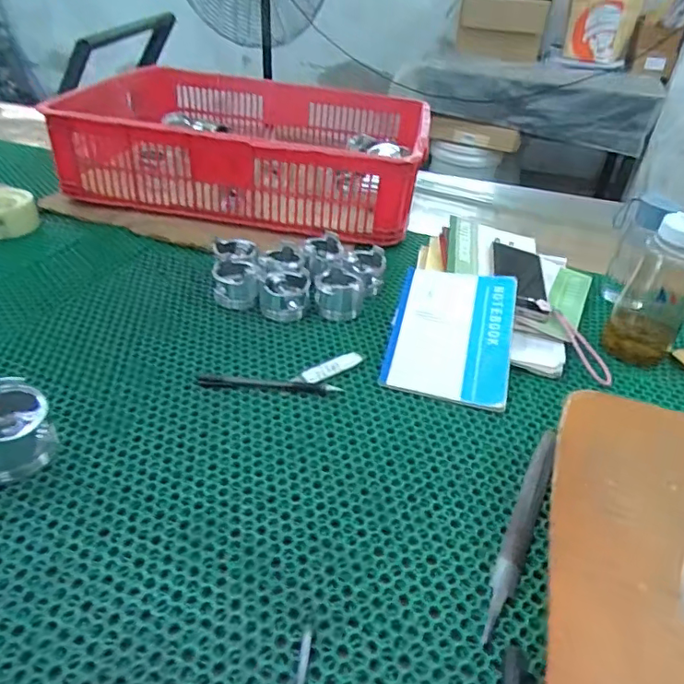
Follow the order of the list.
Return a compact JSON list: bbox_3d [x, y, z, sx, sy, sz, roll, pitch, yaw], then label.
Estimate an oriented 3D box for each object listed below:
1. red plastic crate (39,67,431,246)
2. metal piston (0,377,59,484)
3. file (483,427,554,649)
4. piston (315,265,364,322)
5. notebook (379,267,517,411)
[{"bbox_3d":[-0.153,-0.362,1.015,0.583,0.160,0.475,9,35,7],"label":"red plastic crate"},{"bbox_3d":[-0.288,0.081,0.464,0.068,0.066,0.068,3,35,-2],"label":"metal piston"},{"bbox_3d":[0.160,0.152,0.468,0.020,0.008,0.234,20,38,21],"label":"file"},{"bbox_3d":[-0.004,-0.063,0.713,0.062,0.048,0.063,9,35,7],"label":"piston"},{"bbox_3d":[0.133,-0.014,0.648,0.139,0.010,0.197,10,52,12],"label":"notebook"}]

